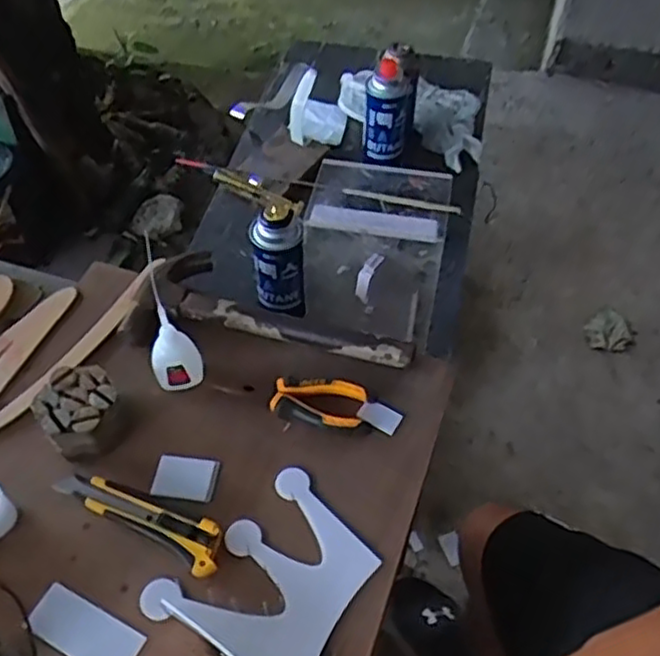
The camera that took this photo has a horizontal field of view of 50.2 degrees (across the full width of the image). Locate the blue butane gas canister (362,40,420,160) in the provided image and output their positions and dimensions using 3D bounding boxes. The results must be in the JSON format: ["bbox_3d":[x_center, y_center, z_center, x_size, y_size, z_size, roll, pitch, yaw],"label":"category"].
[{"bbox_3d":[0.088,-0.340,1.084,0.071,0.146,0.081,15,54,9],"label":"blue butane gas canister"}]

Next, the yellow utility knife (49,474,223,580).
[{"bbox_3d":[-0.159,0.158,0.601,0.159,0.014,0.041,25,57,18],"label":"yellow utility knife"}]

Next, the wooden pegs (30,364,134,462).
[{"bbox_3d":[-0.225,0.076,0.642,0.075,0.049,0.074,0,53,1],"label":"wooden pegs"}]

